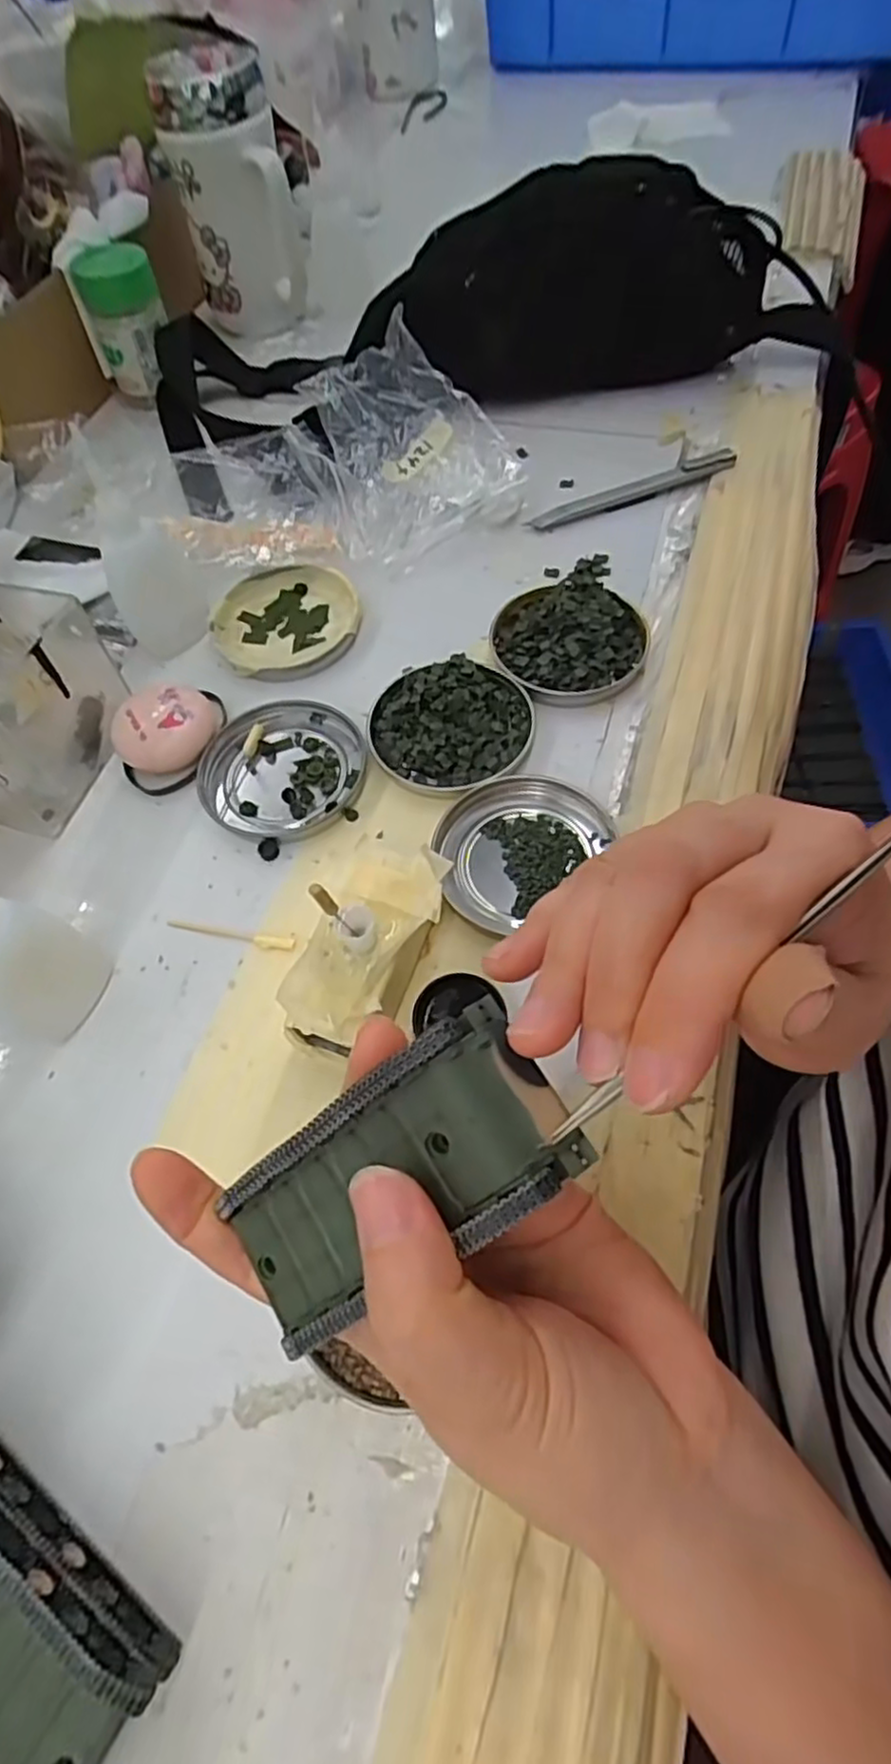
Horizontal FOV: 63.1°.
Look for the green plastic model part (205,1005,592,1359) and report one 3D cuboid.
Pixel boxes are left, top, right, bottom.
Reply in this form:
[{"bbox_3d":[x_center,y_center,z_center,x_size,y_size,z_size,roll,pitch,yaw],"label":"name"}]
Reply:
[{"bbox_3d":[-0.016,0.072,0.172,0.093,0.023,0.043,-41,62,22],"label":"green plastic model part"}]

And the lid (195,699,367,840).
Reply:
[{"bbox_3d":[-0.078,-0.054,0.351,0.073,0.012,0.079,-2,61,4],"label":"lid"}]

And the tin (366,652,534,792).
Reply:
[{"bbox_3d":[0.001,-0.079,0.347,0.077,0.021,0.073,-2,61,4],"label":"tin"}]

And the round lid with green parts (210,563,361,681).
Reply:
[{"bbox_3d":[-0.087,-0.141,0.398,0.079,0.012,0.077,-2,61,4],"label":"round lid with green parts"}]

